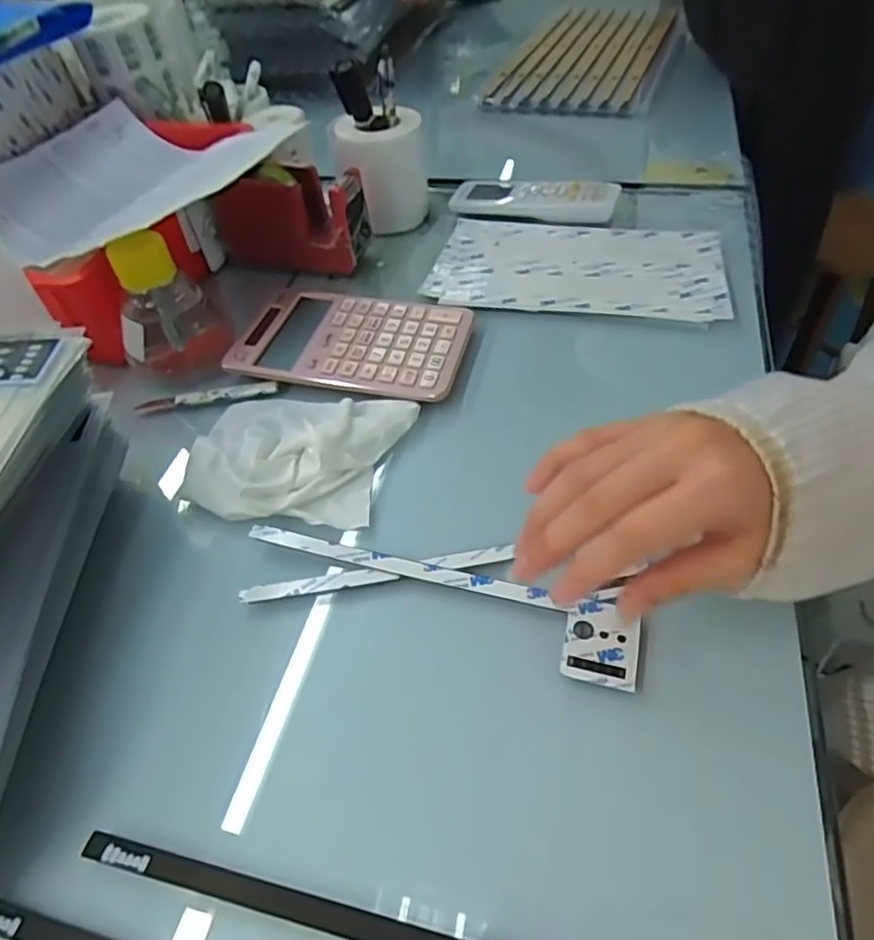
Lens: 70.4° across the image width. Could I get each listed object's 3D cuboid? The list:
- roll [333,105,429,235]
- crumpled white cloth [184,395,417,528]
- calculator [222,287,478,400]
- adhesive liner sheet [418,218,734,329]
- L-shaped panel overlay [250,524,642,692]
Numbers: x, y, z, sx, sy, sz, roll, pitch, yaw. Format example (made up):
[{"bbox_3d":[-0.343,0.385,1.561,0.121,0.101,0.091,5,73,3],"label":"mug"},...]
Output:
[{"bbox_3d":[-0.051,-0.288,0.604,0.082,0.089,0.069,-7,48,0],"label":"roll"},{"bbox_3d":[-0.092,-0.016,0.411,0.135,0.023,0.108,3,49,9],"label":"crumpled white cloth"},{"bbox_3d":[-0.066,-0.102,0.488,0.175,0.013,0.106,9,50,14],"label":"calculator"},{"bbox_3d":[0.120,-0.178,0.542,0.243,0.005,0.137,8,50,14],"label":"adhesive liner sheet"},{"bbox_3d":[-0.003,0.064,0.341,0.223,0.008,0.046,13,51,16],"label":"L-shaped panel overlay"}]

